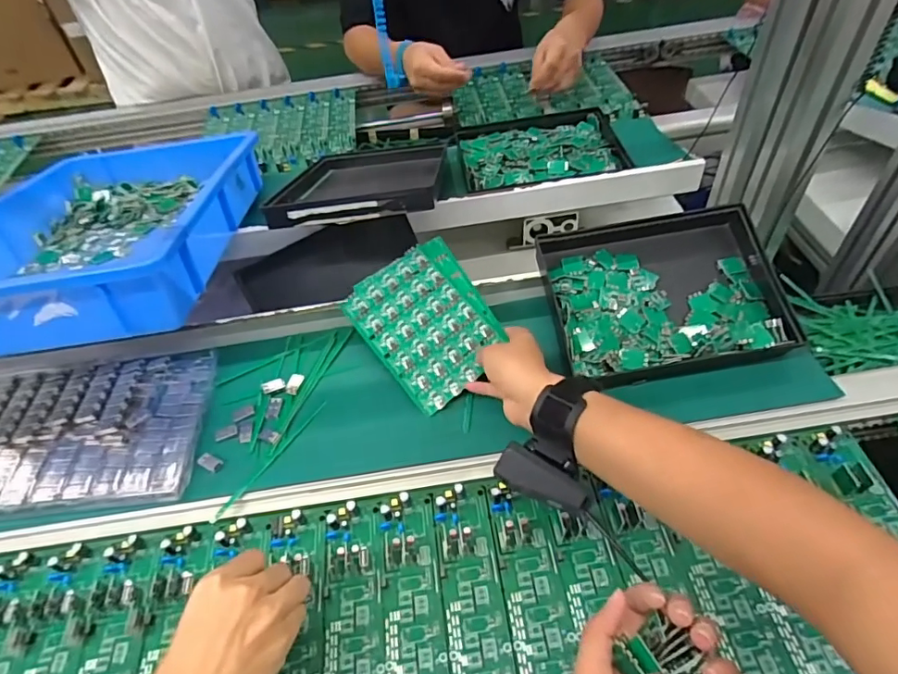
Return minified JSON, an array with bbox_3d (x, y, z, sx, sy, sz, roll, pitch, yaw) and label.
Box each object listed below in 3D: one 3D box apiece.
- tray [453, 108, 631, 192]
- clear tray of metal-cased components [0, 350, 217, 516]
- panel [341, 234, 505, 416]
[{"bbox_3d":[0.130,-0.280,0.784,0.231,0.032,0.192,-13,52,-5],"label":"tray"},{"bbox_3d":[-0.396,0.095,0.536,0.298,0.018,0.164,-5,52,2],"label":"clear tray of metal-cased components"},{"bbox_3d":[-0.021,-0.019,0.558,0.126,0.005,0.161,-38,69,-6],"label":"panel"}]

